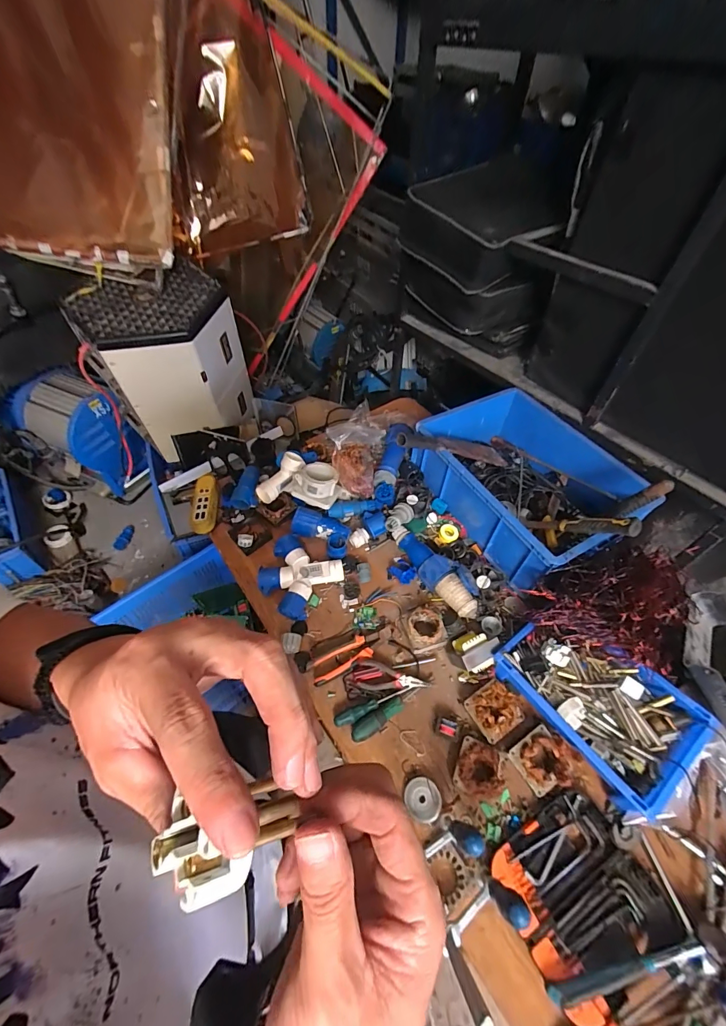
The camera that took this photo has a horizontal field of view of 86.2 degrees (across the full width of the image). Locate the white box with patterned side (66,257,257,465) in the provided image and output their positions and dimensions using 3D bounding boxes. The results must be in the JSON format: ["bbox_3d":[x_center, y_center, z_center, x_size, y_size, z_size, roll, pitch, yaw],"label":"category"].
[{"bbox_3d":[-0.681,-0.514,1.451,0.476,0.551,0.278,-15,54,-14],"label":"white box with patterned side"}]

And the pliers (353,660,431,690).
[{"bbox_3d":[0.060,0.323,0.771,0.142,0.013,0.055,2,52,-1],"label":"pliers"}]

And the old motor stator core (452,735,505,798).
[{"bbox_3d":[0.200,0.444,0.672,0.077,0.041,0.083,16,53,10],"label":"old motor stator core"}]

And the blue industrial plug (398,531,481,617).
[{"bbox_3d":[0.171,0.130,0.873,0.078,0.059,0.236,-31,59,-24],"label":"blue industrial plug"}]

